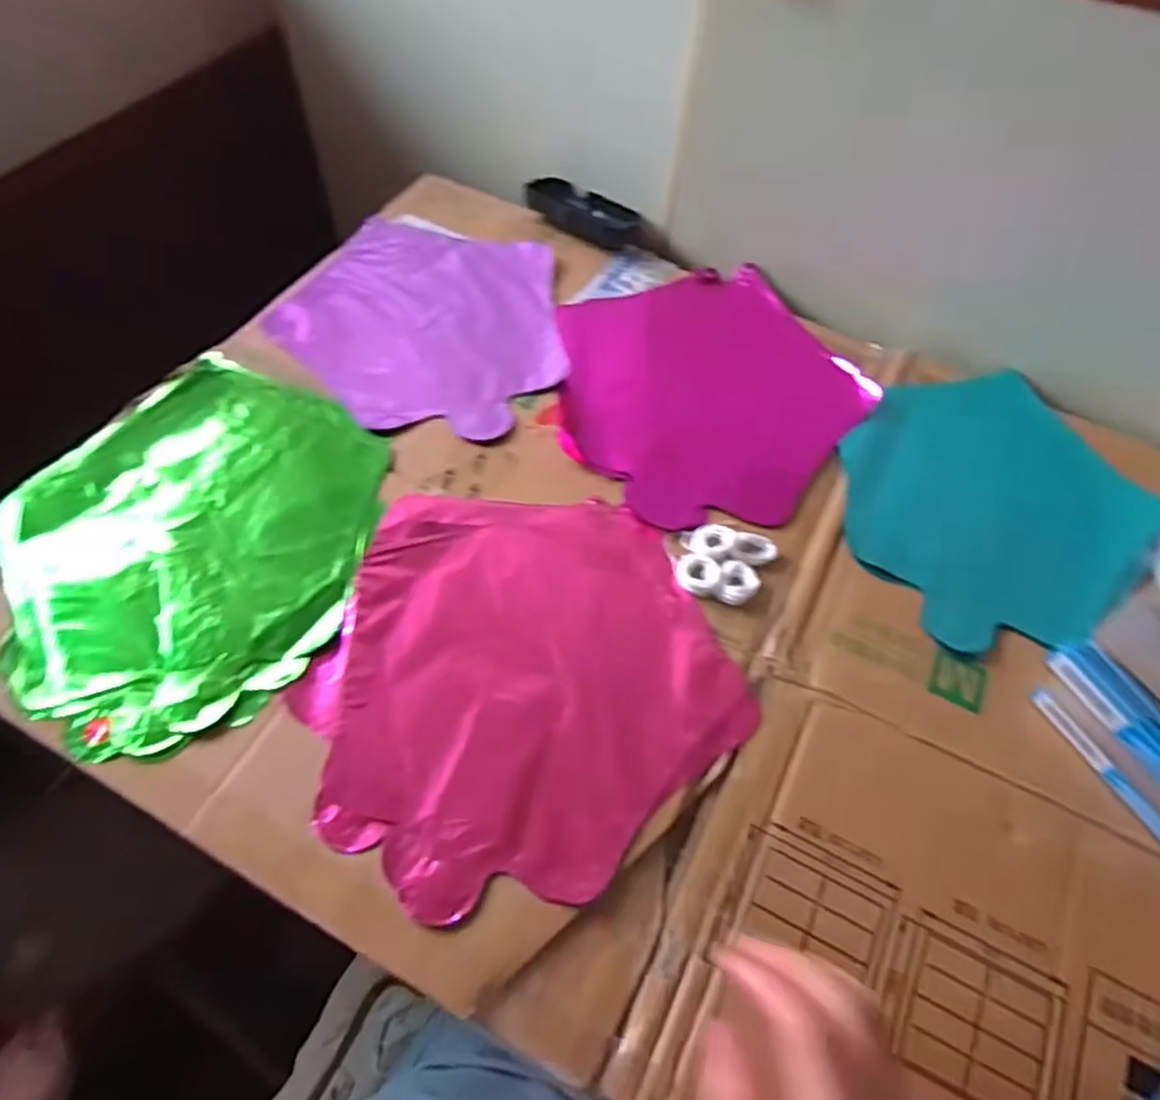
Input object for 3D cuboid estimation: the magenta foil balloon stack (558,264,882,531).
[{"bbox_3d":[0.096,-0.129,0.580,0.232,0.004,0.240,-26,64,-17],"label":"magenta foil balloon stack"}]

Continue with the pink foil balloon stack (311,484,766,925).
[{"bbox_3d":[-0.023,0.075,0.449,0.231,0.006,0.243,1,59,-3],"label":"pink foil balloon stack"}]

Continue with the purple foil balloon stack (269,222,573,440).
[{"bbox_3d":[-0.124,-0.185,0.605,0.225,0.009,0.221,10,59,2],"label":"purple foil balloon stack"}]

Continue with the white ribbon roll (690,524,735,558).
[{"bbox_3d":[0.089,-0.006,0.504,0.027,0.009,0.027,2,59,-3],"label":"white ribbon roll"}]

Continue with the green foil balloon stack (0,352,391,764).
[{"bbox_3d":[-0.250,-0.009,0.491,0.237,0.012,0.255,30,62,14],"label":"green foil balloon stack"}]

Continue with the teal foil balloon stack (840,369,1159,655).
[{"bbox_3d":[0.290,-0.037,0.532,0.214,0.011,0.201,-31,66,-20],"label":"teal foil balloon stack"}]

